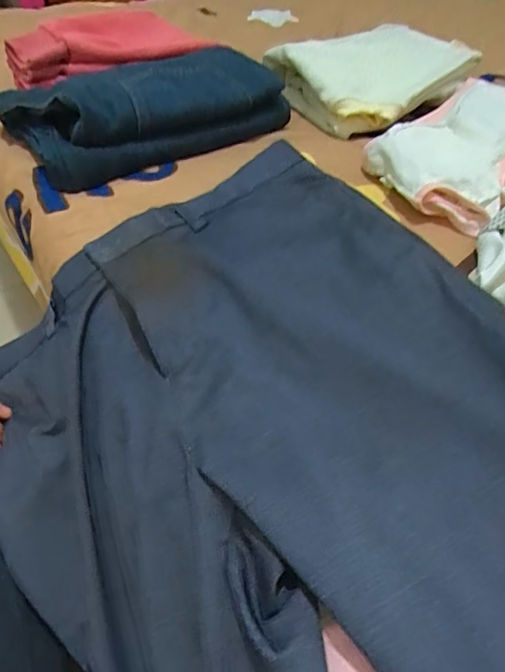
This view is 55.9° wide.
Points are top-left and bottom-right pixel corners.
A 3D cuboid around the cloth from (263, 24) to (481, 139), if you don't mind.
[{"bbox_3d":[0.164,-0.389,0.689,0.260,0.050,0.218,-27,56,-22],"label":"cloth"}]

